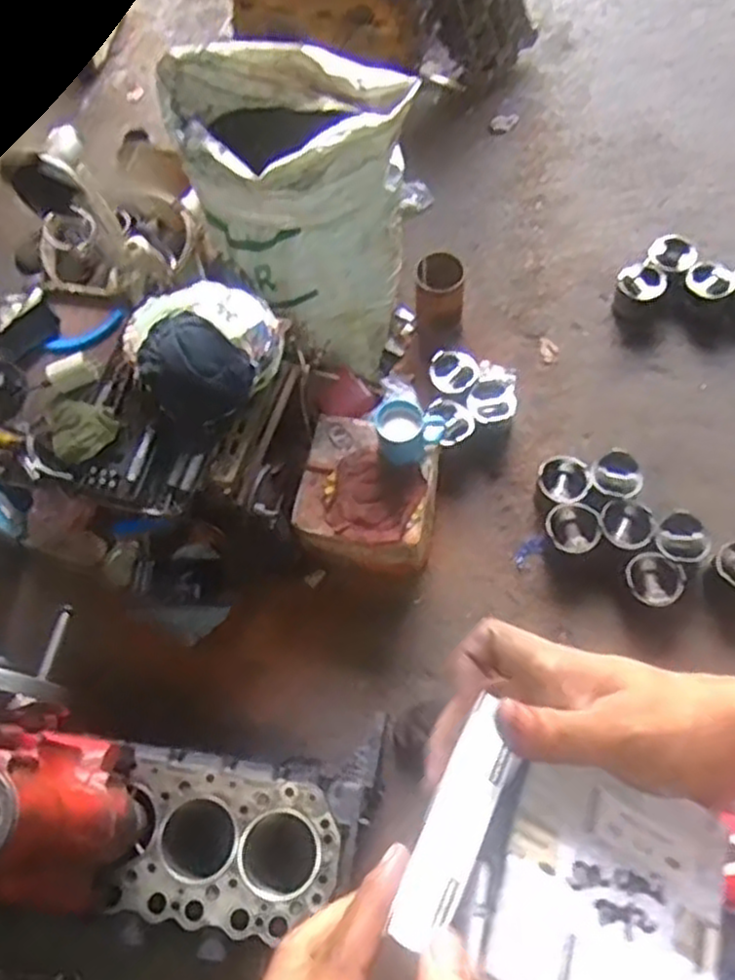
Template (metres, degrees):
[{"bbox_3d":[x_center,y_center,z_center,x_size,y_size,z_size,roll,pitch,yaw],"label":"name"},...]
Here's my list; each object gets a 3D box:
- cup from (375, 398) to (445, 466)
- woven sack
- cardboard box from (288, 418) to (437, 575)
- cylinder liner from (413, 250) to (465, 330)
[{"bbox_3d":[0.074,-0.091,1.265,0.112,0.095,0.087,-3,65,6],"label":"cup"},{"bbox_3d":[-0.130,-0.538,1.416,0.388,0.475,0.345,20,70,16],"label":"woven sack"},{"bbox_3d":[0.006,0.019,1.341,0.233,0.173,0.225,12,68,13],"label":"cardboard box"},{"bbox_3d":[0.149,-0.399,1.549,0.100,0.163,0.086,-2,65,7],"label":"cylinder liner"}]

